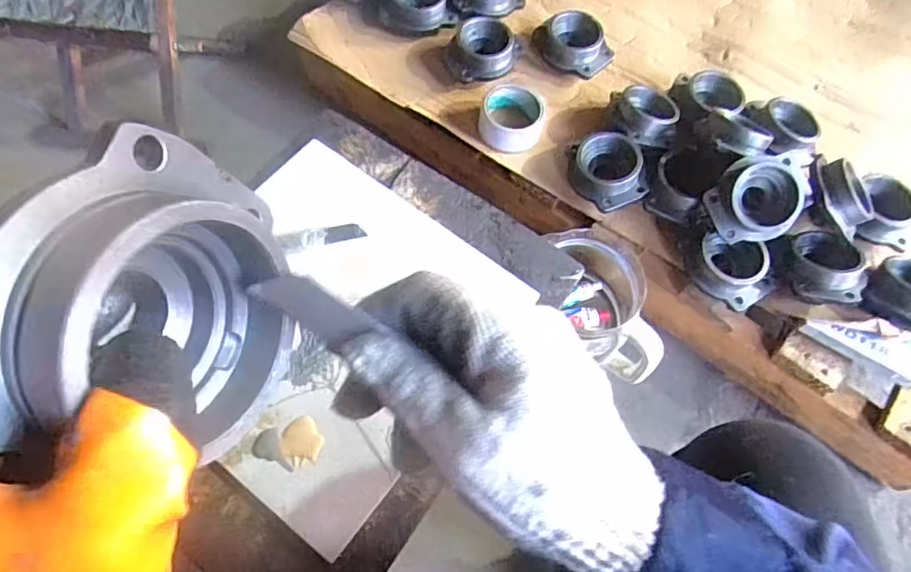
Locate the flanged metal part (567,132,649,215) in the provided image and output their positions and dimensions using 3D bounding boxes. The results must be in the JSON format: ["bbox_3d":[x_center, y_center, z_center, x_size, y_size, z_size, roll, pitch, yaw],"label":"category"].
[{"bbox_3d":[0.211,-0.158,0.791,0.087,0.053,0.106,-11,67,-8],"label":"flanged metal part"}]

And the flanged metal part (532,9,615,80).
[{"bbox_3d":[0.187,-0.383,0.898,0.077,0.055,0.115,-38,73,-18],"label":"flanged metal part"}]

